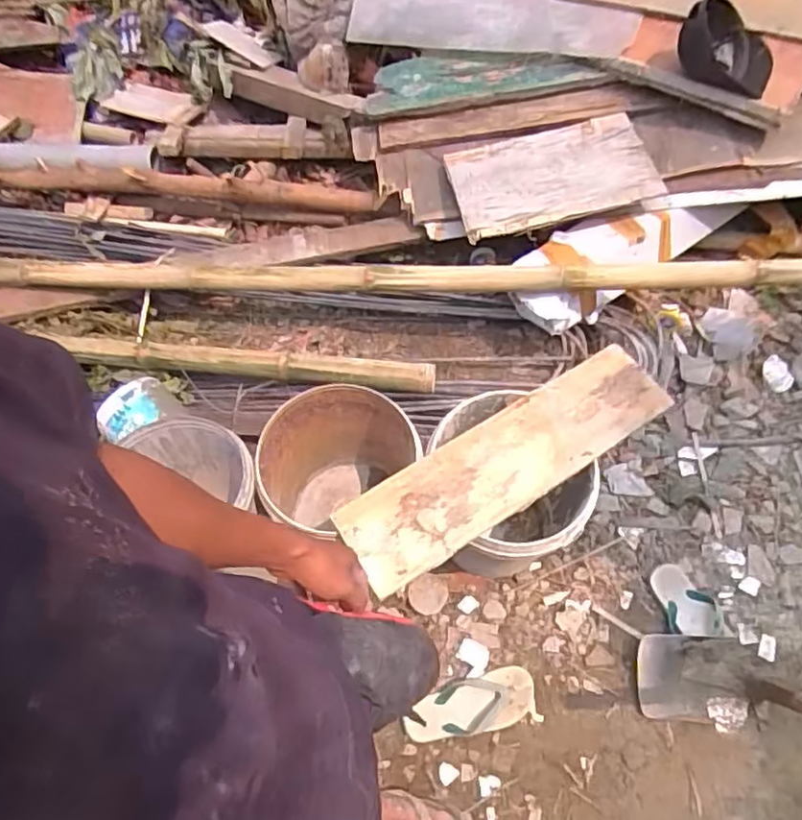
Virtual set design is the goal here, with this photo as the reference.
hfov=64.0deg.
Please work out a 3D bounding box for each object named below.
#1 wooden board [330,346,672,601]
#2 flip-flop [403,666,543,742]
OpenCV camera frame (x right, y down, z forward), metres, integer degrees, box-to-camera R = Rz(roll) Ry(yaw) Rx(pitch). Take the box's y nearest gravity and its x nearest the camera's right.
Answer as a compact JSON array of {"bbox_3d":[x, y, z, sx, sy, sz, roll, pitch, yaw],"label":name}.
[{"bbox_3d":[0.189,0.092,1.142,0.621,0.033,0.167,-30,61,-13],"label":"wooden board"},{"bbox_3d":[0.140,0.598,1.293,0.263,0.037,0.102,-12,58,-3],"label":"flip-flop"}]

